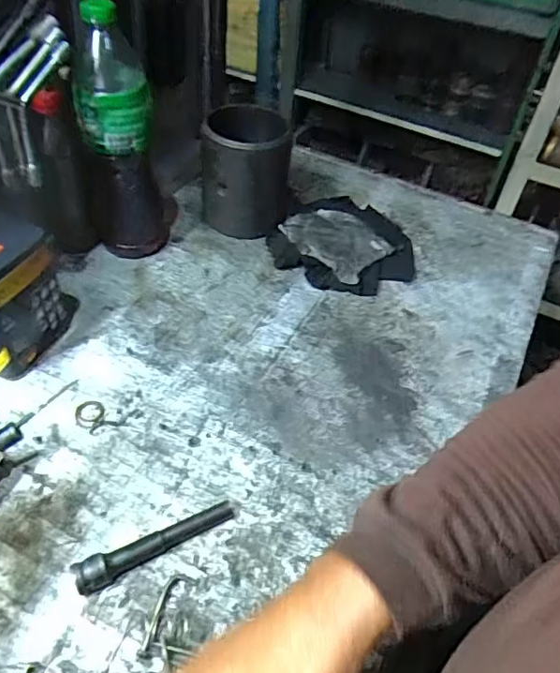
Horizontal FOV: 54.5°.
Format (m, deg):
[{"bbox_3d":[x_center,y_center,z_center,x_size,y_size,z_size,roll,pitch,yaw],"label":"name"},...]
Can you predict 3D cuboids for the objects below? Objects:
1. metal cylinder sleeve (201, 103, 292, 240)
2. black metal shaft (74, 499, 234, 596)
[{"bbox_3d":[-0.040,-0.211,0.702,0.101,0.136,0.104,8,47,0],"label":"metal cylinder sleeve"},{"bbox_3d":[-0.095,0.162,0.429,0.127,0.021,0.021,-20,52,-23],"label":"black metal shaft"}]

